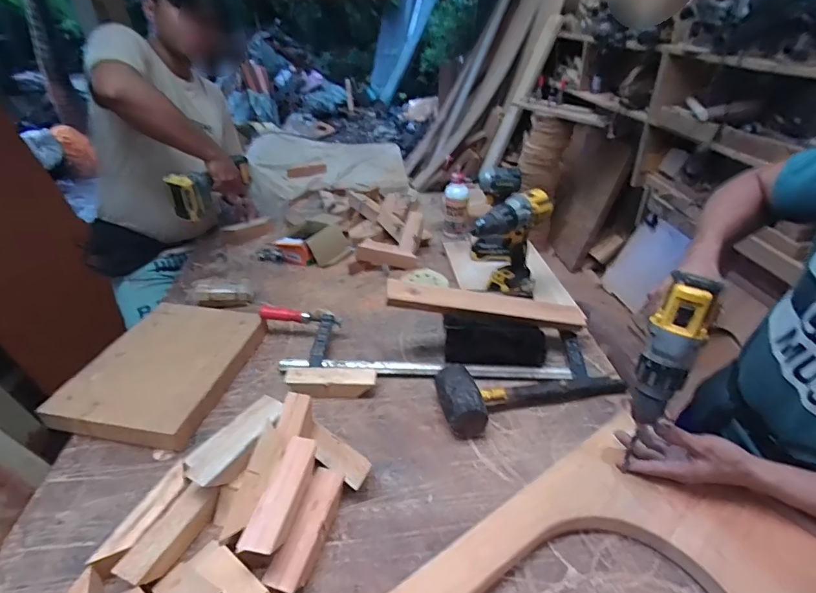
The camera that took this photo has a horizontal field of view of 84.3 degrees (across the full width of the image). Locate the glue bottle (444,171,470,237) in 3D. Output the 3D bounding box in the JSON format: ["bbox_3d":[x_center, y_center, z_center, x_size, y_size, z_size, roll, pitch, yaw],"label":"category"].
[{"bbox_3d":[0.143,-0.262,1.318,0.074,0.177,0.069,3,35,6],"label":"glue bottle"}]

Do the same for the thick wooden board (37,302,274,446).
[{"bbox_3d":[-0.454,0.132,0.854,0.241,0.046,0.320,6,35,8],"label":"thick wooden board"}]

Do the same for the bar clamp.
[{"bbox_3d":[0.018,0.103,0.909,0.654,0.059,0.166,1,34,1],"label":"bar clamp"}]

